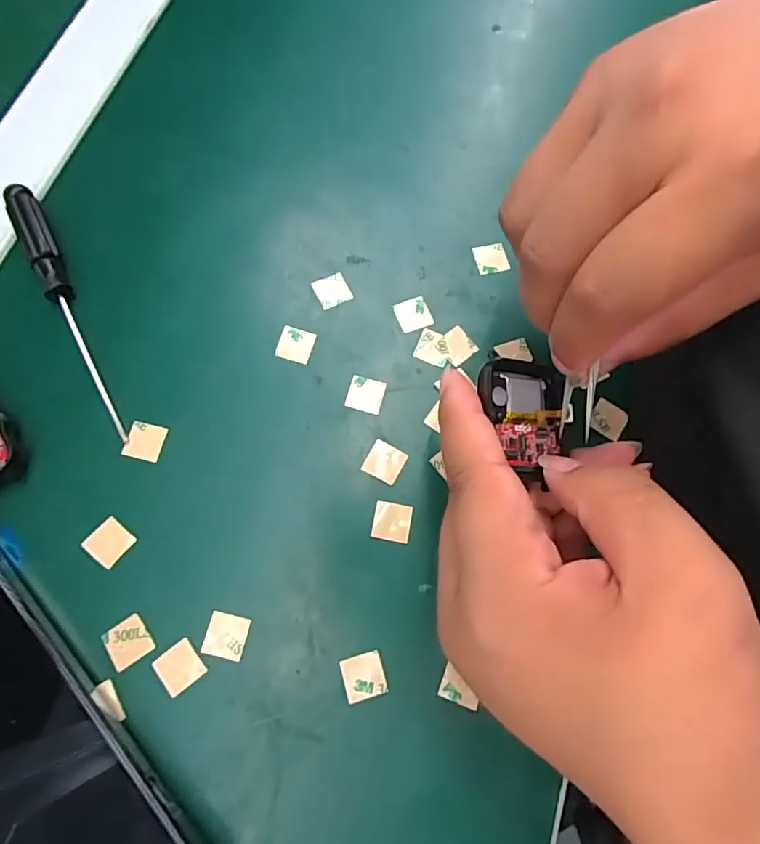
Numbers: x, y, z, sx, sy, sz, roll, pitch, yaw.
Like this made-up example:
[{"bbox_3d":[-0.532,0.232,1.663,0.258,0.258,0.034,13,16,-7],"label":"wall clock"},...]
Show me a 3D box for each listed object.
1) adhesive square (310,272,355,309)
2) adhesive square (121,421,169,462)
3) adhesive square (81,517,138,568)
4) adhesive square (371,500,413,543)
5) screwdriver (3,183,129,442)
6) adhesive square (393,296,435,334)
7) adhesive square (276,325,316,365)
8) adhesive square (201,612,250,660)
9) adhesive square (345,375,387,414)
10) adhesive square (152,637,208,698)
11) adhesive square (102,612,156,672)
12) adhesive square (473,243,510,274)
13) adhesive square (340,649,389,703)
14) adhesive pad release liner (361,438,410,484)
[{"bbox_3d":[-0.022,-0.062,0.249,0.015,0.004,0.016,-25,75,-10],"label":"adhesive square"},{"bbox_3d":[-0.099,0.008,0.223,0.015,0.004,0.015,13,73,2],"label":"adhesive square"},{"bbox_3d":[-0.107,0.047,0.210,0.015,0.004,0.016,37,75,9],"label":"adhesive square"},{"bbox_3d":[0.005,0.041,0.218,0.015,0.004,0.015,10,72,1],"label":"adhesive square"},{"bbox_3d":[-0.139,-0.051,0.234,0.013,0.013,0.130,-27,76,-10],"label":"screwdriver"},{"bbox_3d":[0.015,-0.051,0.246,0.016,0.004,0.016,-20,74,-8],"label":"adhesive square"},{"bbox_3d":[-0.038,-0.035,0.239,0.015,0.004,0.015,15,73,2],"label":"adhesive square"},{"bbox_3d":[-0.059,0.081,0.203,0.015,0.004,0.015,13,73,2],"label":"adhesive square"},{"bbox_3d":[-0.006,-0.012,0.235,0.015,0.004,0.015,15,75,3],"label":"adhesive square"},{"bbox_3d":[-0.075,0.092,0.199,0.015,0.004,0.015,-35,77,-12],"label":"adhesive square"},{"bbox_3d":[-0.095,0.083,0.201,0.015,0.004,0.016,-34,77,-12],"label":"adhesive square"},{"bbox_3d":[0.054,-0.080,0.258,0.016,0.004,0.016,-11,74,-6],"label":"adhesive square"},{"bbox_3d":[-0.006,0.096,0.200,0.015,0.004,0.015,-15,74,-7],"label":"adhesive square"},{"bbox_3d":[0.002,0.016,0.225,0.015,0.004,0.015,28,74,6],"label":"adhesive pad release liner"}]

